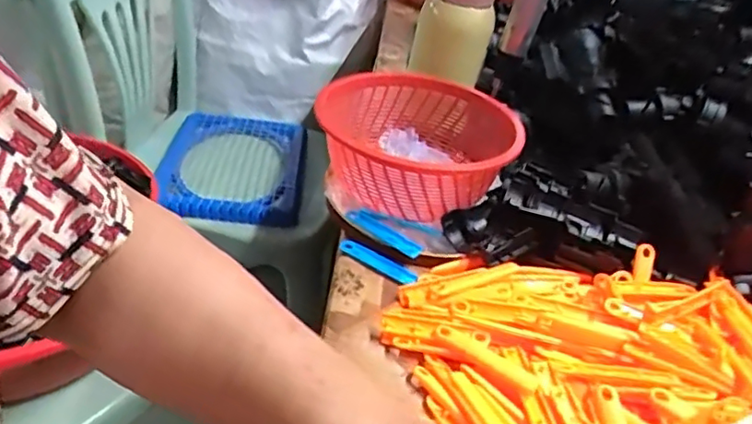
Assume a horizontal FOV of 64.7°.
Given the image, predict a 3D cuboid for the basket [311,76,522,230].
[{"bbox_3d":[0.039,-0.061,0.550,0.172,0.077,0.178,18,36,11],"label":"basket"}]

